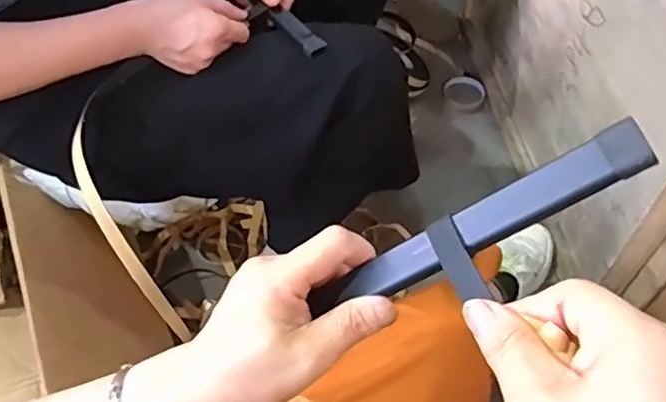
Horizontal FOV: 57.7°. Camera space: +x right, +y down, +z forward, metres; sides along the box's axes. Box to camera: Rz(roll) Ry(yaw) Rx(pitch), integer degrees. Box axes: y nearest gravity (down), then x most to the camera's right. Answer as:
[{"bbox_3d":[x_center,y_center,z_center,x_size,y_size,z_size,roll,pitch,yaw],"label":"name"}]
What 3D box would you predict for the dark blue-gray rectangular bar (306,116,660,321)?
[{"bbox_3d":[0.062,0.014,0.284,0.169,0.014,0.021,-31,52,26],"label":"dark blue-gray rectangular bar"}]

